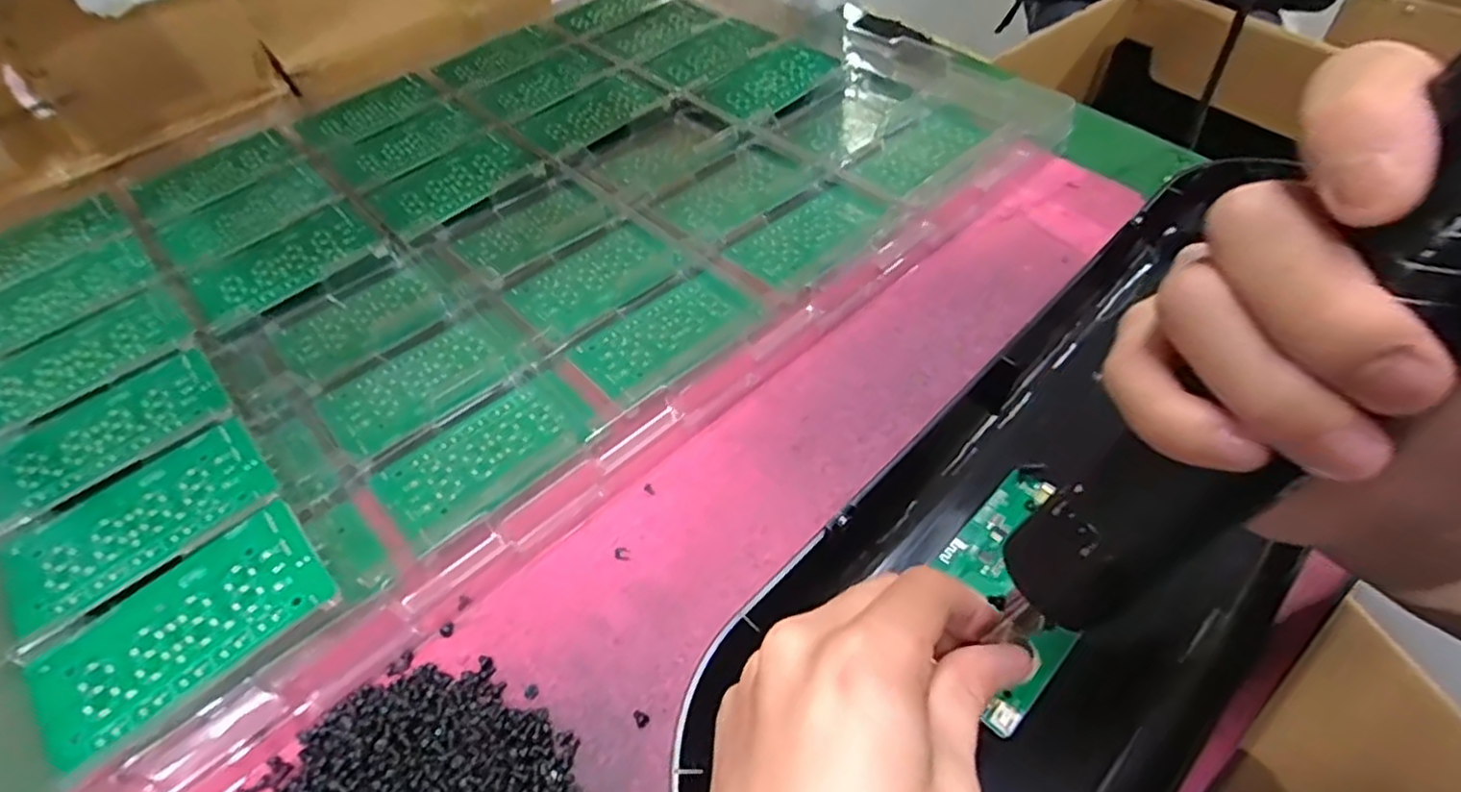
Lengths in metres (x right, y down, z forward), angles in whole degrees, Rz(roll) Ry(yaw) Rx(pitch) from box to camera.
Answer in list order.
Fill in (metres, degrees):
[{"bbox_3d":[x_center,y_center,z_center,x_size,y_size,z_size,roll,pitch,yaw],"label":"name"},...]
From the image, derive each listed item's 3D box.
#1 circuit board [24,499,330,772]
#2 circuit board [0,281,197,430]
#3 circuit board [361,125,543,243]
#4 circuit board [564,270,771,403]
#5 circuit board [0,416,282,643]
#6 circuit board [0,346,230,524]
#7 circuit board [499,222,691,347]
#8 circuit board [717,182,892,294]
[{"bbox_3d":[-0.222,0.095,0.282,0.107,0.004,0.058,-39,63,-21],"label":"circuit board"},{"bbox_3d":[-0.364,-0.023,0.387,0.107,0.004,0.063,-39,59,-25],"label":"circuit board"},{"bbox_3d":[-0.191,-0.148,0.482,0.106,0.010,0.068,-36,58,-23],"label":"circuit board"},{"bbox_3d":[-0.035,-0.036,0.386,0.100,0.010,0.063,-34,57,-22],"label":"circuit board"},{"bbox_3d":[-0.269,0.057,0.316,0.105,0.005,0.062,-35,58,-23],"label":"circuit board"},{"bbox_3d":[-0.317,0.017,0.352,0.103,0.004,0.063,-39,58,-24],"label":"circuit board"},{"bbox_3d":[-0.083,-0.071,0.422,0.095,0.005,0.063,-36,55,-21],"label":"circuit board"},{"bbox_3d":[0.049,-0.104,0.434,0.102,0.006,0.052,-37,59,-24],"label":"circuit board"}]

